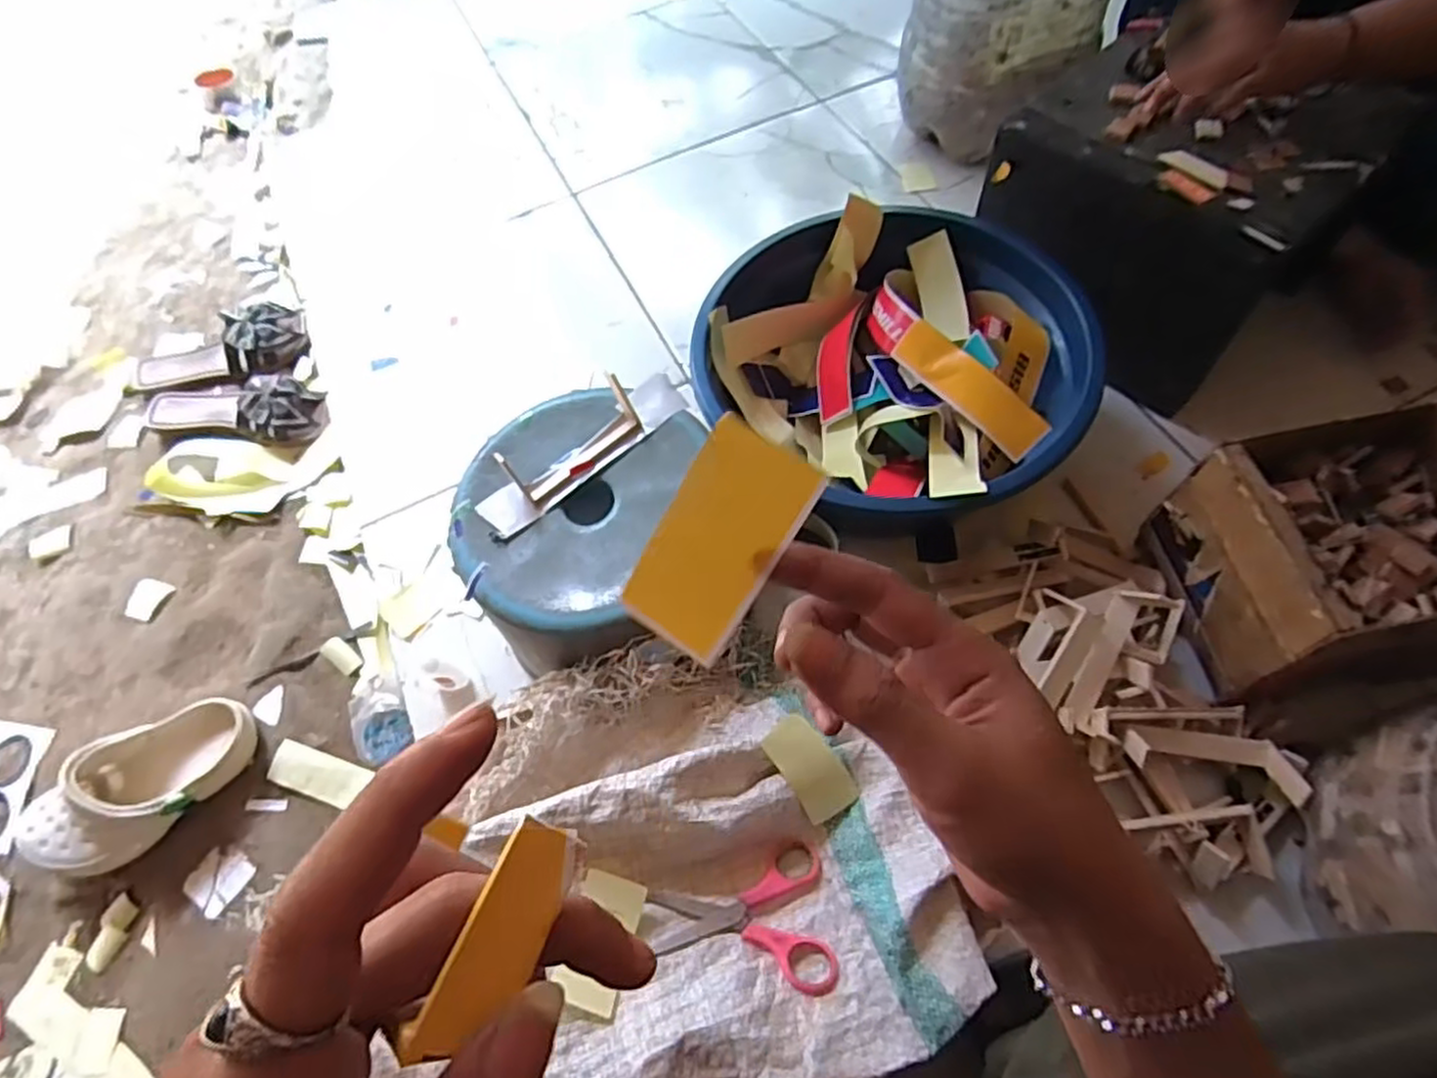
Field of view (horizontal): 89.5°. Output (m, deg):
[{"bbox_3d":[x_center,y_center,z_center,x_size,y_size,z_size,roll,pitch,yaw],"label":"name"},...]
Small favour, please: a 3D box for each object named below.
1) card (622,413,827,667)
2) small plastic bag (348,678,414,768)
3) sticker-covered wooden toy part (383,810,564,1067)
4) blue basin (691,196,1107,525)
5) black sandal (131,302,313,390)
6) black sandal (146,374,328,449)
[{"bbox_3d":[-0.001,0.002,0.253,0.042,0.004,0.081,31,107,4],"label":"card"},{"bbox_3d":[-0.370,0.190,0.788,0.074,0.043,0.089,-22,62,-7],"label":"small plastic bag"},{"bbox_3d":[-0.049,0.090,0.162,0.020,0.004,0.050,40,57,-15],"label":"sticker-covered wooden toy part"},{"bbox_3d":[0.160,-0.156,0.699,0.330,0.147,0.350,-39,65,-15],"label":"blue basin"},{"bbox_3d":[-0.733,-0.278,1.056,0.256,0.063,0.111,-12,61,-1],"label":"black sandal"},{"bbox_3d":[-0.670,-0.185,1.006,0.261,0.058,0.096,6,62,8],"label":"black sandal"}]

